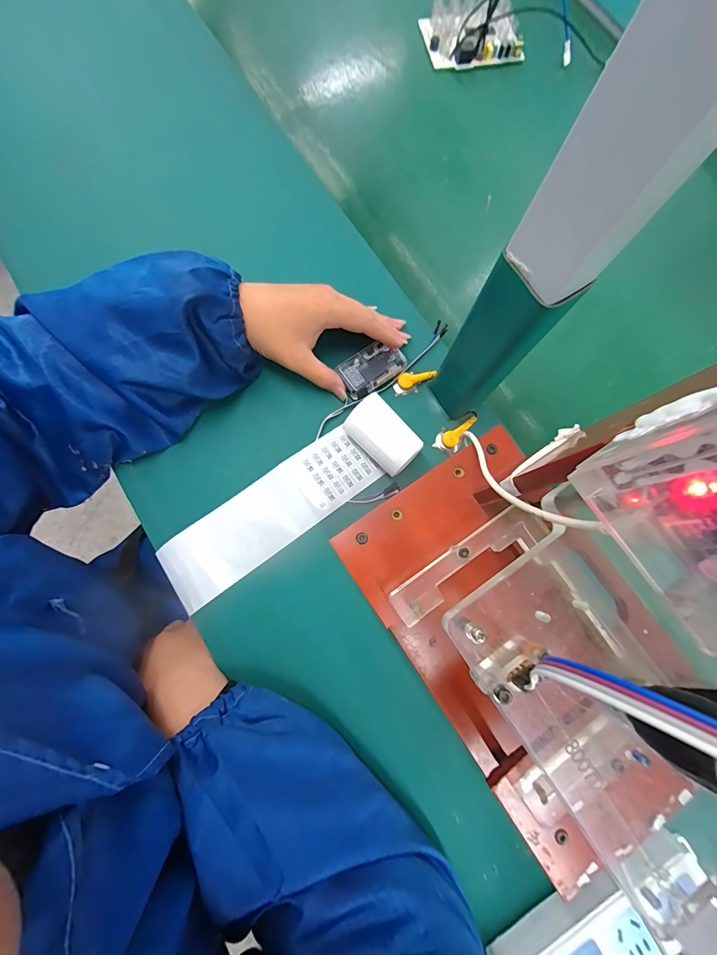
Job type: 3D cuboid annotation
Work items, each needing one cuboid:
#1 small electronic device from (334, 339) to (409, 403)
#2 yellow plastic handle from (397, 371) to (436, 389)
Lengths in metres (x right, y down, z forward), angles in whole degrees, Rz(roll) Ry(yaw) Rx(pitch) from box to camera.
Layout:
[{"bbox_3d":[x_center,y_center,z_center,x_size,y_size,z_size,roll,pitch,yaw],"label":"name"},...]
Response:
[{"bbox_3d":[0.014,-0.110,0.360,0.068,0.016,0.039,-35,79,-6],"label":"small electronic device"},{"bbox_3d":[0.059,-0.102,0.370,0.038,0.010,0.015,-23,80,-7],"label":"yellow plastic handle"}]

